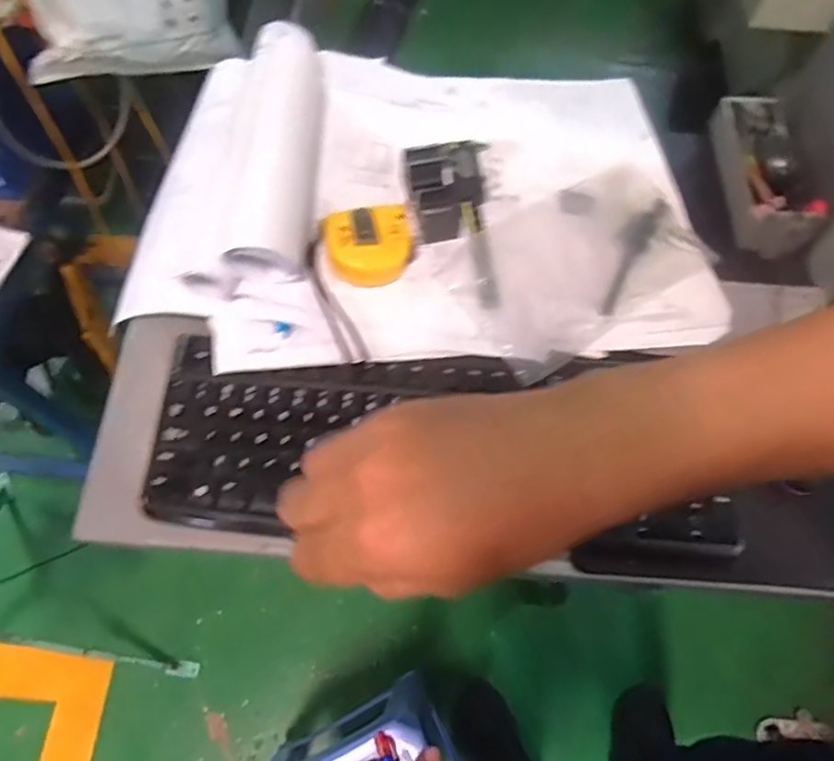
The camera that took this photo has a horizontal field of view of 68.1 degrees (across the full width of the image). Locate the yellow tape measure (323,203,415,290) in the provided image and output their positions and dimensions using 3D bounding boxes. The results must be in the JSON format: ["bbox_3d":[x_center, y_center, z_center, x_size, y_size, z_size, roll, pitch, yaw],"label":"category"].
[{"bbox_3d":[-0.035,-0.112,0.506,0.079,0.033,0.065,-13,67,-7],"label":"yellow tape measure"}]

